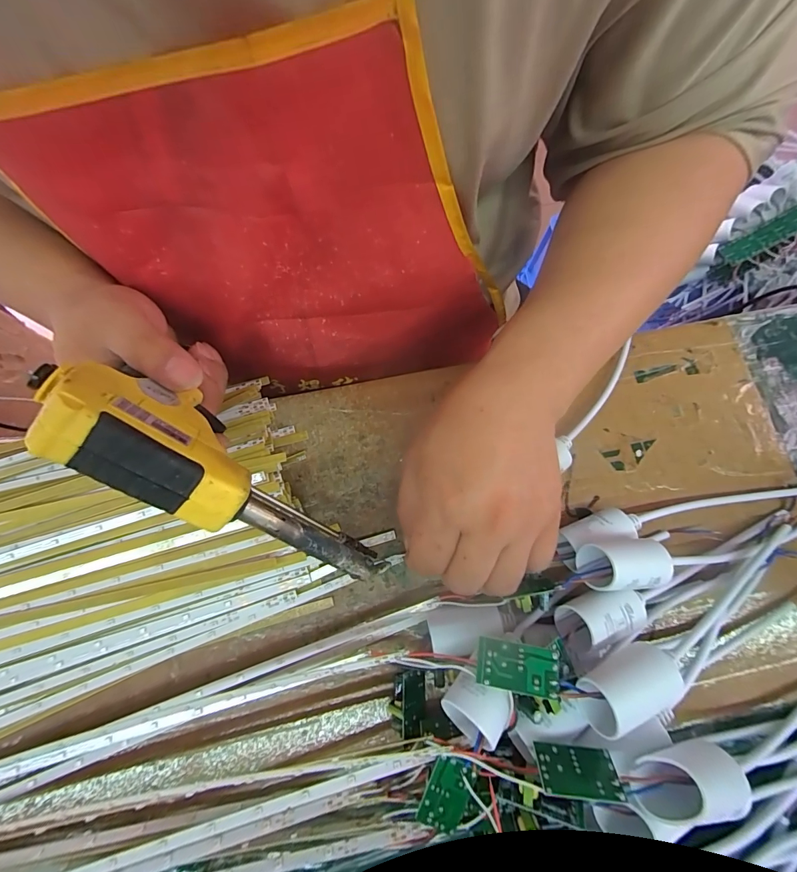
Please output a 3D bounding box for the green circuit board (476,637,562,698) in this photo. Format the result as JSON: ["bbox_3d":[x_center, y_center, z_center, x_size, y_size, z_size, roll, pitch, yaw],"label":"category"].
[{"bbox_3d":[0.058,0.111,0.188,0.038,0.009,0.022,8,74,3],"label":"green circuit board"}]

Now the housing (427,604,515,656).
[{"bbox_3d":[0.043,0.116,0.237,0.049,0.029,0.024,-1,74,-2],"label":"housing"}]

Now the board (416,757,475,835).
[{"bbox_3d":[0.024,0.179,0.192,0.019,0.006,0.036,21,90,13],"label":"board"}]

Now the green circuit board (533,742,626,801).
[{"bbox_3d":[0.080,0.150,0.173,0.034,0.020,0.004,4,114,1],"label":"green circuit board"}]

